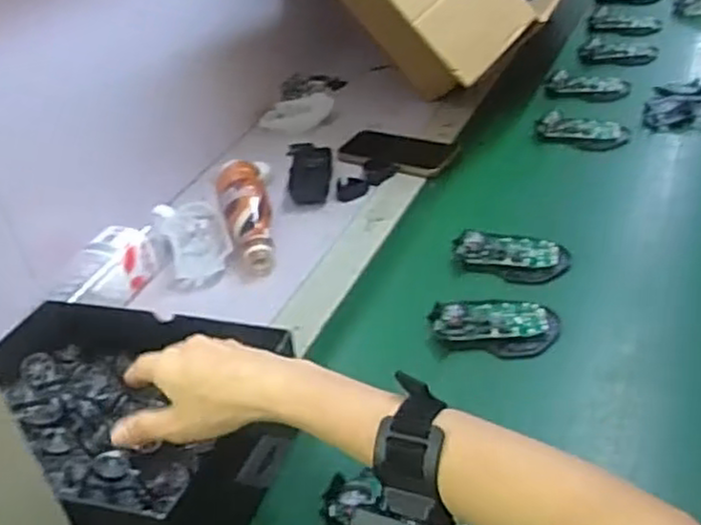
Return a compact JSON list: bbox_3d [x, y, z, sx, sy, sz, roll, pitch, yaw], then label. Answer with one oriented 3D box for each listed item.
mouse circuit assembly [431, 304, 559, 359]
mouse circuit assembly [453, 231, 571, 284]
[{"bbox_3d":[0.134,0.062,0.688,0.112,0.028,0.070,1,37,-2],"label":"mouse circuit assembly"},{"bbox_3d":[0.169,-0.008,0.783,0.115,0.027,0.054,5,37,3],"label":"mouse circuit assembly"}]

